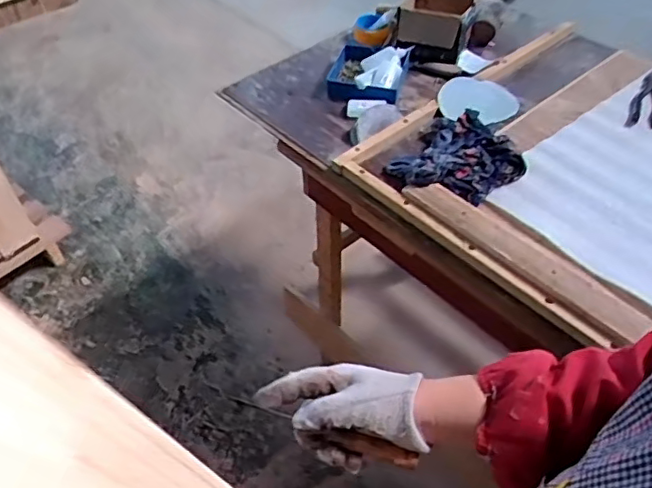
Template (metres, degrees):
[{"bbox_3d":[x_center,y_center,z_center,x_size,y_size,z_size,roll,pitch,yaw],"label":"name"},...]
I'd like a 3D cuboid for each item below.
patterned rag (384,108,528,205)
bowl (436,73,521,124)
[{"bbox_3d":[0.232,-0.151,1.011,0.207,0.050,0.221,22,51,21],"label":"patterned rag"},{"bbox_3d":[0.294,-0.272,1.131,0.151,0.028,0.129,-33,64,-29],"label":"bowl"}]

